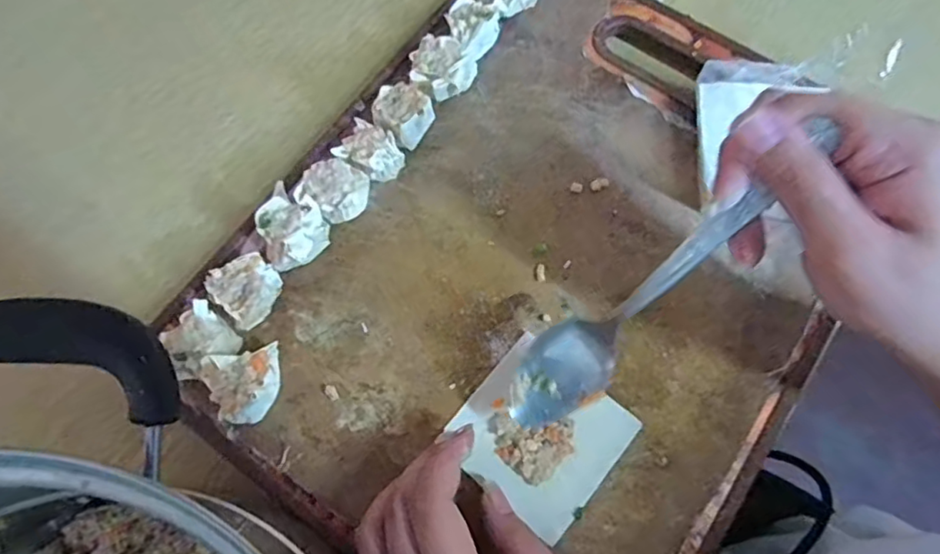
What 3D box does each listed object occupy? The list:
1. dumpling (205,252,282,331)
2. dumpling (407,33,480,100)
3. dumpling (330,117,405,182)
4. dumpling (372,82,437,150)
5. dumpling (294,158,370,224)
[{"bbox_3d":[-0.118,0.007,0.325,0.032,0.024,0.028,-37,73,-13],"label":"dumpling"},{"bbox_3d":[-0.016,-0.126,0.371,0.038,0.024,0.032,2,69,1],"label":"dumpling"},{"bbox_3d":[-0.056,-0.072,0.352,0.034,0.022,0.027,26,71,10],"label":"dumpling"},{"bbox_3d":[-0.040,-0.095,0.360,0.030,0.024,0.031,23,71,9],"label":"dumpling"},{"bbox_3d":[-0.077,-0.047,0.344,0.031,0.024,0.031,0,69,1],"label":"dumpling"}]

